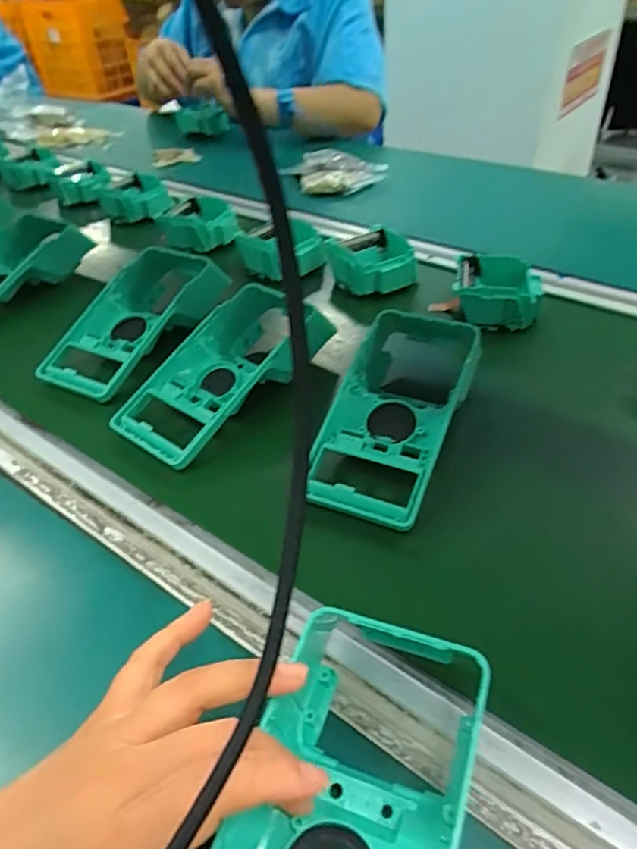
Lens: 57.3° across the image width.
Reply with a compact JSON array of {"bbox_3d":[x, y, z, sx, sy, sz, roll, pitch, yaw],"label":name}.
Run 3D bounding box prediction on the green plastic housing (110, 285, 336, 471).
[{"bbox_3d":[-0.074,-0.046,0.463,0.086,0.059,0.179,30,52,31],"label":"green plastic housing"}]

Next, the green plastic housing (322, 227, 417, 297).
[{"bbox_3d":[0.056,-0.166,0.605,0.089,0.046,0.090,-3,40,-1],"label":"green plastic housing"}]

